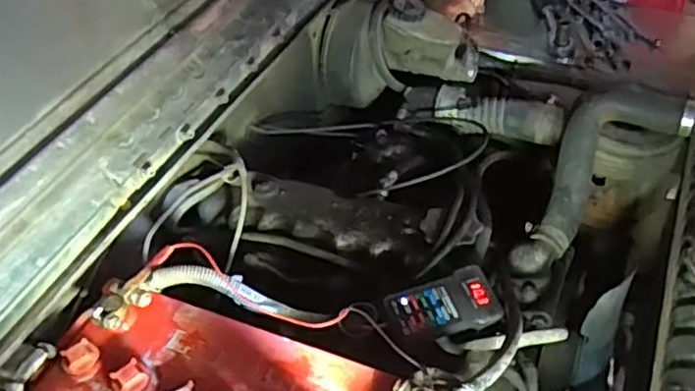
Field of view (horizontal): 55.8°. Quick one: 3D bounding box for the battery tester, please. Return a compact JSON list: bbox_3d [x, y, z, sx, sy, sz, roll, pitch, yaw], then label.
[{"bbox_3d":[0.103,0.119,0.716,0.121,0.024,0.064,-11,45,-9],"label":"battery tester"}]

